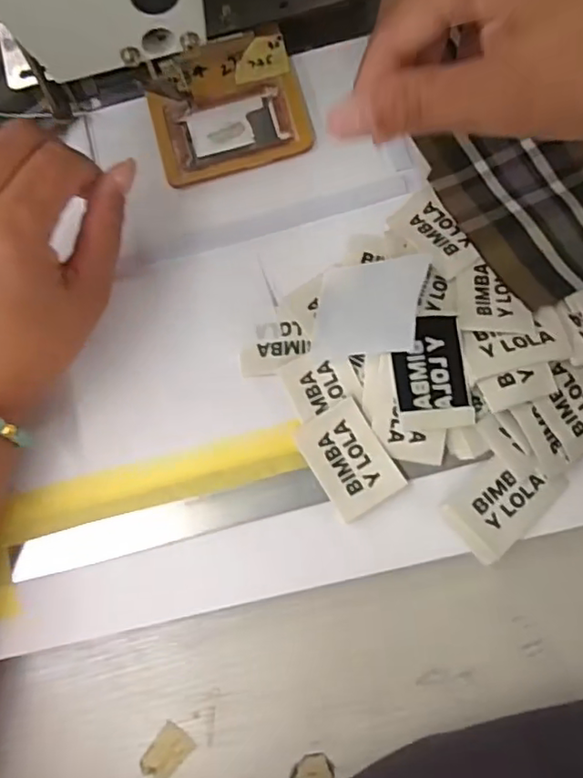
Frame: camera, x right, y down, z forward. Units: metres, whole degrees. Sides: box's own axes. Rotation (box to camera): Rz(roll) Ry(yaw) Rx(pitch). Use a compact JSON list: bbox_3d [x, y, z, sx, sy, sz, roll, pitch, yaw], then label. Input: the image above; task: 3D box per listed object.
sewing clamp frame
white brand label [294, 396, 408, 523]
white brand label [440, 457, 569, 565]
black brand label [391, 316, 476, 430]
[{"bbox_3d":[-0.035,-0.155,0.316,0.082,0.005,0.074,-17,78,0],"label":"sewing clamp frame"},{"bbox_3d":[0.027,0.033,0.272,0.034,0.004,0.048,-33,81,4],"label":"white brand label"},{"bbox_3d":[0.098,0.051,0.265,0.051,0.004,0.034,-42,85,-3],"label":"white brand label"},{"bbox_3d":[0.062,-0.007,0.261,0.032,0.005,0.049,-6,82,-3],"label":"black brand label"}]

